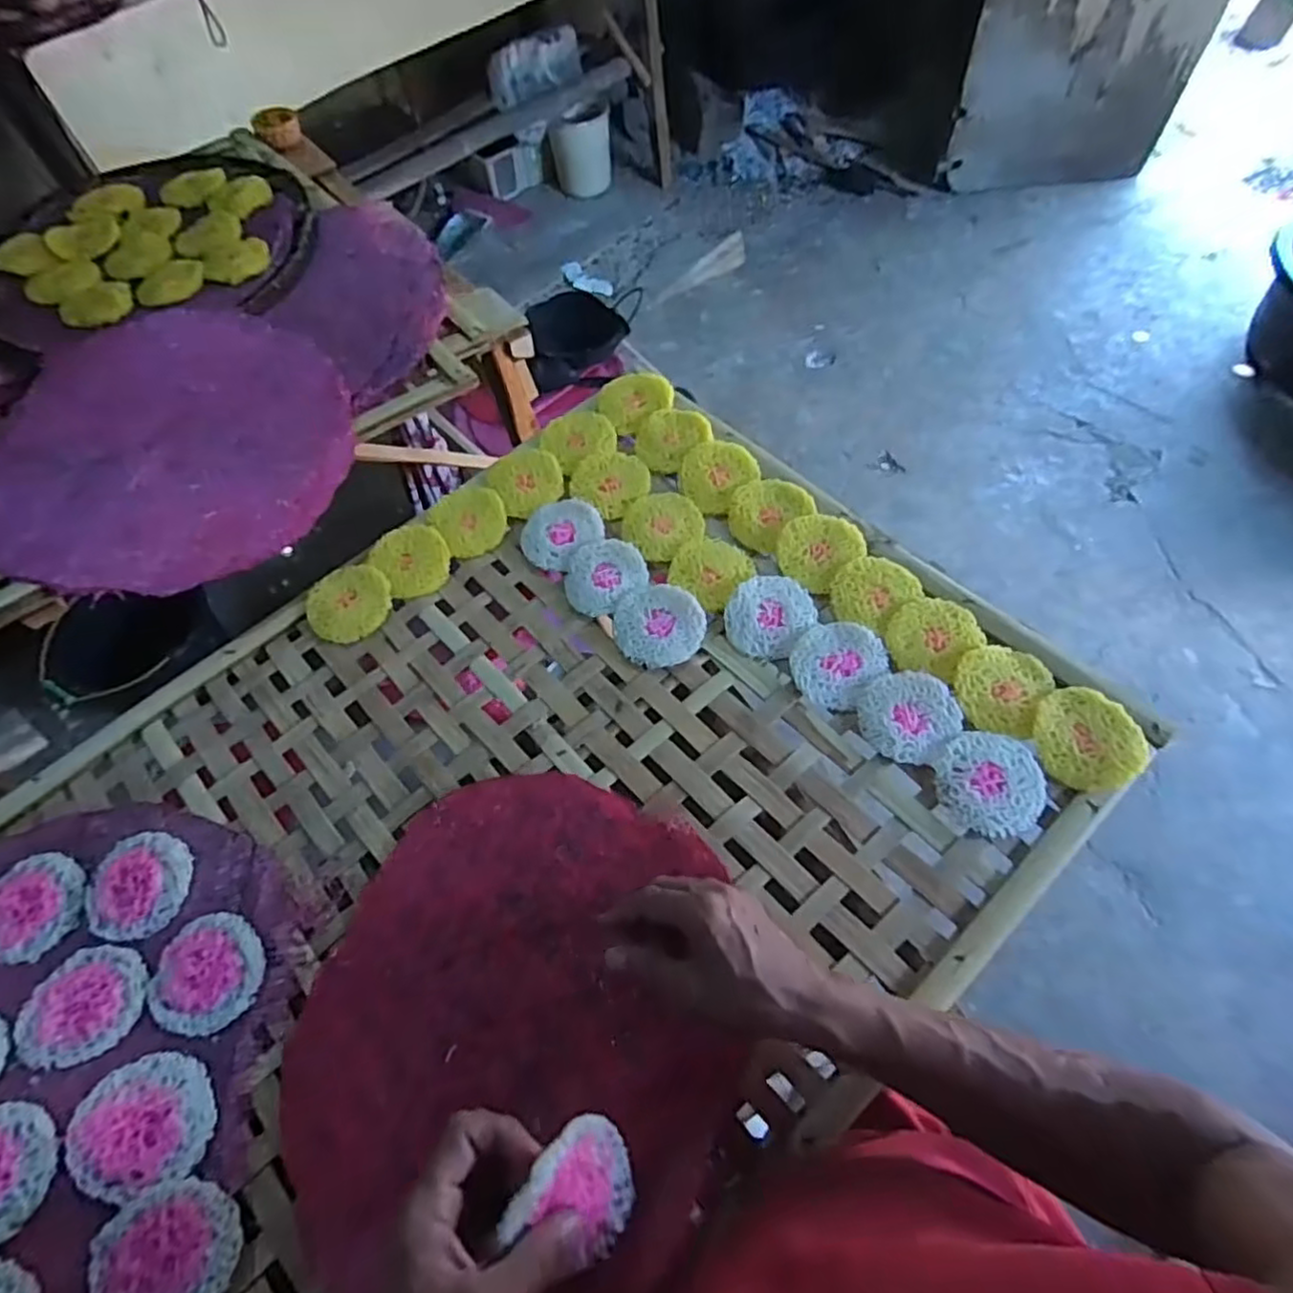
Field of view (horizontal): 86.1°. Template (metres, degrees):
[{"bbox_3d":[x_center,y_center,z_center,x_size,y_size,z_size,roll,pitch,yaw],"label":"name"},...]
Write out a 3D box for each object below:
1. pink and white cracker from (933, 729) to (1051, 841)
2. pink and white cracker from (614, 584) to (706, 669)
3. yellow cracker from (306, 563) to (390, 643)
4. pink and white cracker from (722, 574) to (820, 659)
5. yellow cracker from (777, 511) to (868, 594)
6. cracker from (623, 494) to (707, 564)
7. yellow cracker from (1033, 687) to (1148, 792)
[{"bbox_3d":[0.263,0.103,0.527,0.075,0.009,0.077,-2,62,3],"label":"pink and white cracker"},{"bbox_3d":[0.012,-0.020,0.614,0.077,0.015,0.076,-2,62,3],"label":"pink and white cracker"},{"bbox_3d":[-0.282,-0.042,0.657,0.075,0.007,0.079,3,62,6],"label":"yellow cracker"},{"bbox_3d":[0.108,-0.029,0.611,0.070,0.009,0.080,35,69,20],"label":"pink and white cracker"},{"bbox_3d":[0.159,-0.092,0.637,0.083,0.009,0.070,-36,65,-15],"label":"yellow cracker"},{"bbox_3d":[0.017,-0.119,0.672,0.073,0.012,0.075,-2,62,3],"label":"cracker"},{"bbox_3d":[0.341,0.070,0.535,0.074,0.016,0.079,-2,62,3],"label":"yellow cracker"}]

